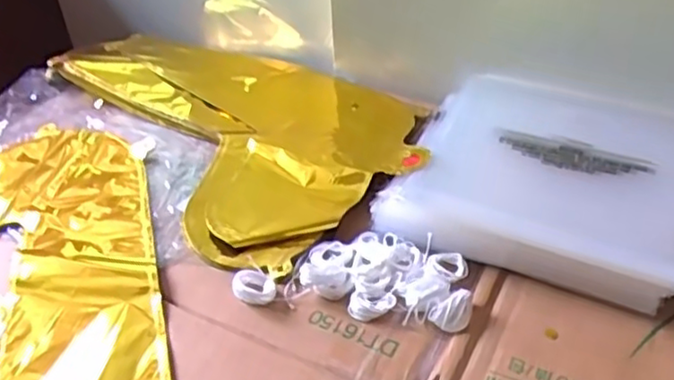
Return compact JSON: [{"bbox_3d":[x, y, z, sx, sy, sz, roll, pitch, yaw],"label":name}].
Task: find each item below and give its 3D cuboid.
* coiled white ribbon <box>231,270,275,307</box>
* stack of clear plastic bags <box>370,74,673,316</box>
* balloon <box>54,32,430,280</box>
[{"bbox_3d":[-0.056,0.066,0.484,0.028,0.013,0.028,1,40,6],"label":"coiled white ribbon"},{"bbox_3d":[0.174,-0.017,0.557,0.228,0.032,0.235,14,43,20],"label":"stack of clear plastic bags"},{"bbox_3d":[-0.094,-0.076,0.678,0.246,0.043,0.422,-27,45,-25],"label":"balloon"}]

